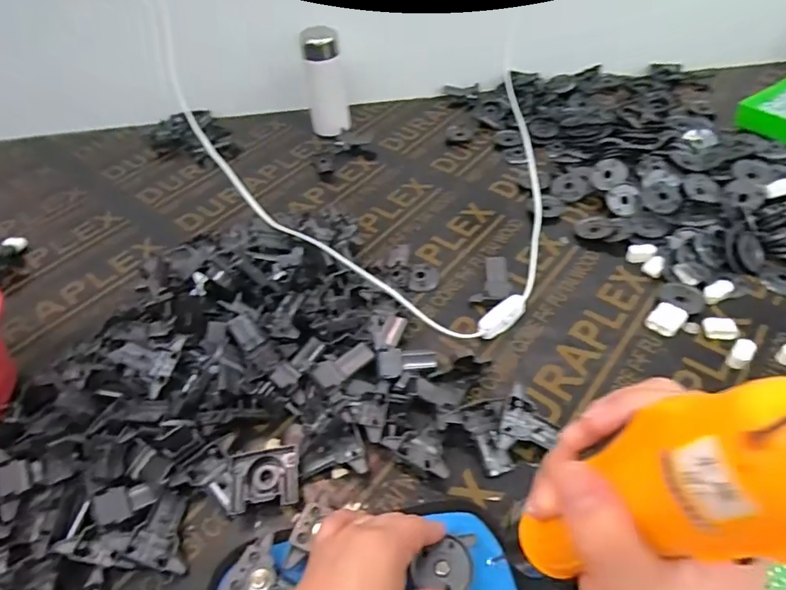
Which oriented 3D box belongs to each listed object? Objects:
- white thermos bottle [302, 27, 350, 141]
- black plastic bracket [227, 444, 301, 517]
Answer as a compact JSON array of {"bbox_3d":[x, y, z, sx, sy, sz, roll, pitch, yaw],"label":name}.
[{"bbox_3d":[-0.101,-0.316,0.754,0.059,0.146,0.059,-8,47,-3],"label":"white thermos bottle"},{"bbox_3d":[-0.104,0.153,0.412,0.054,0.019,0.050,-9,47,-3],"label":"black plastic bracket"}]

